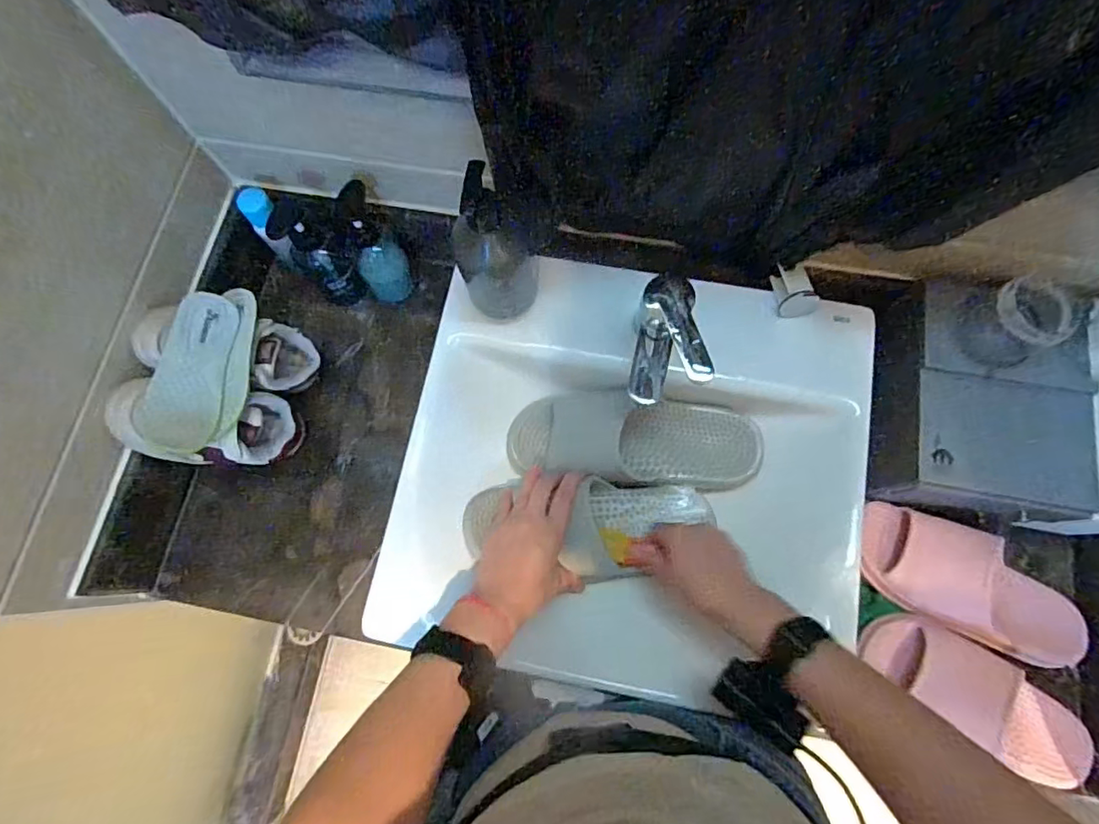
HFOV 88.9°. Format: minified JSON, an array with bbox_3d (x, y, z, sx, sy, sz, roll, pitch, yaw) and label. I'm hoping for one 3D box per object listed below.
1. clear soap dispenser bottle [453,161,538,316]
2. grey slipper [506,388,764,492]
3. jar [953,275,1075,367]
[{"bbox_3d":[-0.049,-0.150,0.512,0.071,0.159,0.068,-10,75,-1],"label":"clear soap dispenser bottle"},{"bbox_3d":[0.091,0.023,0.589,0.265,0.067,0.097,5,75,3],"label":"grey slipper"},{"bbox_3d":[0.447,-0.083,0.539,0.074,0.068,0.072,-1,75,2],"label":"jar"}]

